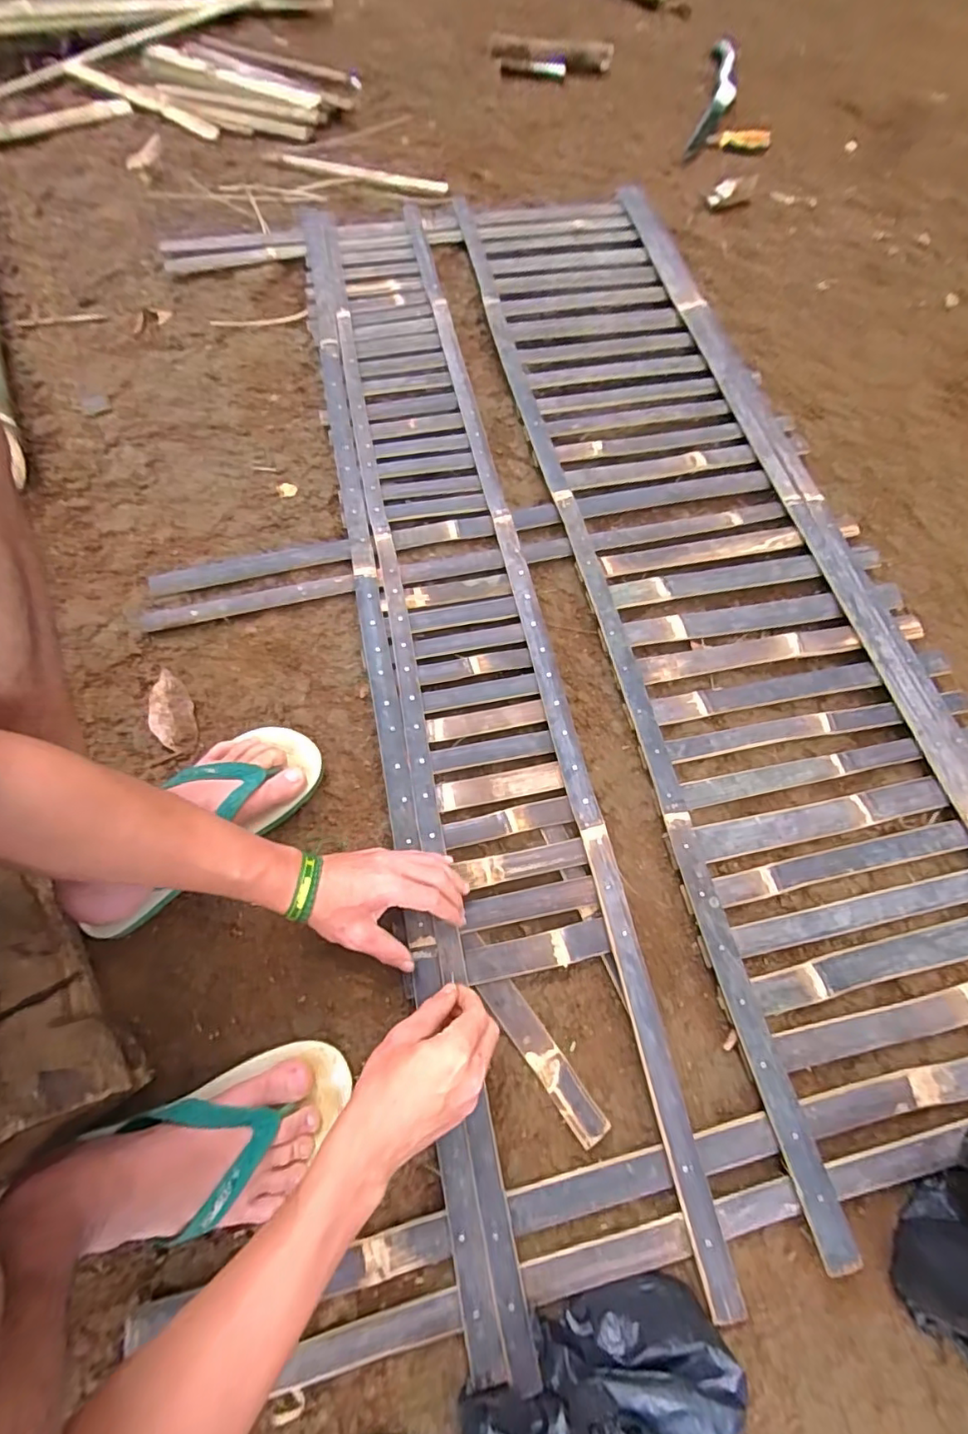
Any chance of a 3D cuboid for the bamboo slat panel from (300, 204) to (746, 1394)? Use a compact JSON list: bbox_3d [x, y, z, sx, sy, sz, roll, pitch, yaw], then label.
[{"bbox_3d":[-0.058,-0.187,0.702,0.212,0.034,1.428,-11,67,-7],"label":"bamboo slat panel"}]

